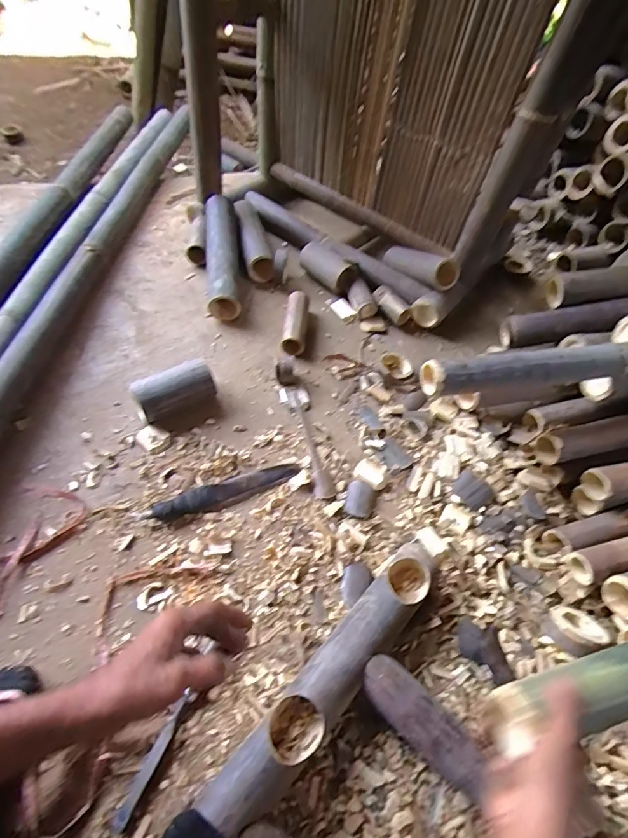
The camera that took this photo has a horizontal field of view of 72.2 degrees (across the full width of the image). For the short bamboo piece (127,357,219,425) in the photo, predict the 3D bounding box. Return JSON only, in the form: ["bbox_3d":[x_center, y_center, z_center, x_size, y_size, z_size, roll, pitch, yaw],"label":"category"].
[{"bbox_3d":[-0.262,-0.049,0.813,0.141,0.076,0.078,-28,66,-24],"label":"short bamboo piece"}]

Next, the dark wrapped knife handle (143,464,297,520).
[{"bbox_3d":[-0.147,0.123,0.736,0.255,0.031,0.047,-21,62,-16],"label":"dark wrapped knife handle"}]

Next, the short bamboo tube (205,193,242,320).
[{"bbox_3d":[-0.221,-0.394,1.042,0.076,0.091,0.335,-4,58,-7],"label":"short bamboo tube"}]

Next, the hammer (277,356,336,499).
[{"bbox_3d":[-0.016,0.009,0.821,0.055,0.044,0.296,-10,60,-15],"label":"hammer"}]

